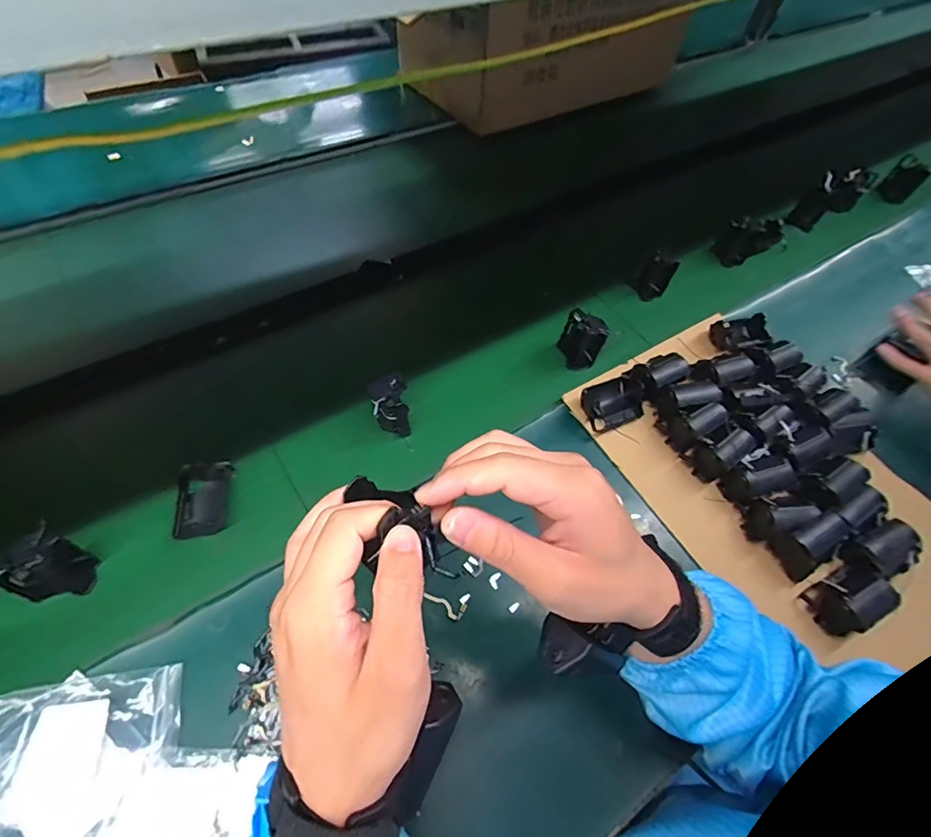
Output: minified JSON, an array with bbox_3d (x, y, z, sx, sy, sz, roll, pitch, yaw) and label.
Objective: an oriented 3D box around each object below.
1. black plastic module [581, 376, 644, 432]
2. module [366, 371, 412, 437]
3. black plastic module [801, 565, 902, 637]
[{"bbox_3d":[0.175,-0.022,0.571,0.072,0.035,0.056,-20,62,-15],"label":"black plastic module"},{"bbox_3d":[-0.086,-0.010,0.545,0.041,0.077,0.046,-14,61,-12],"label":"module"},{"bbox_3d":[0.379,0.179,0.466,0.067,0.050,0.048,-20,62,-15],"label":"black plastic module"}]

